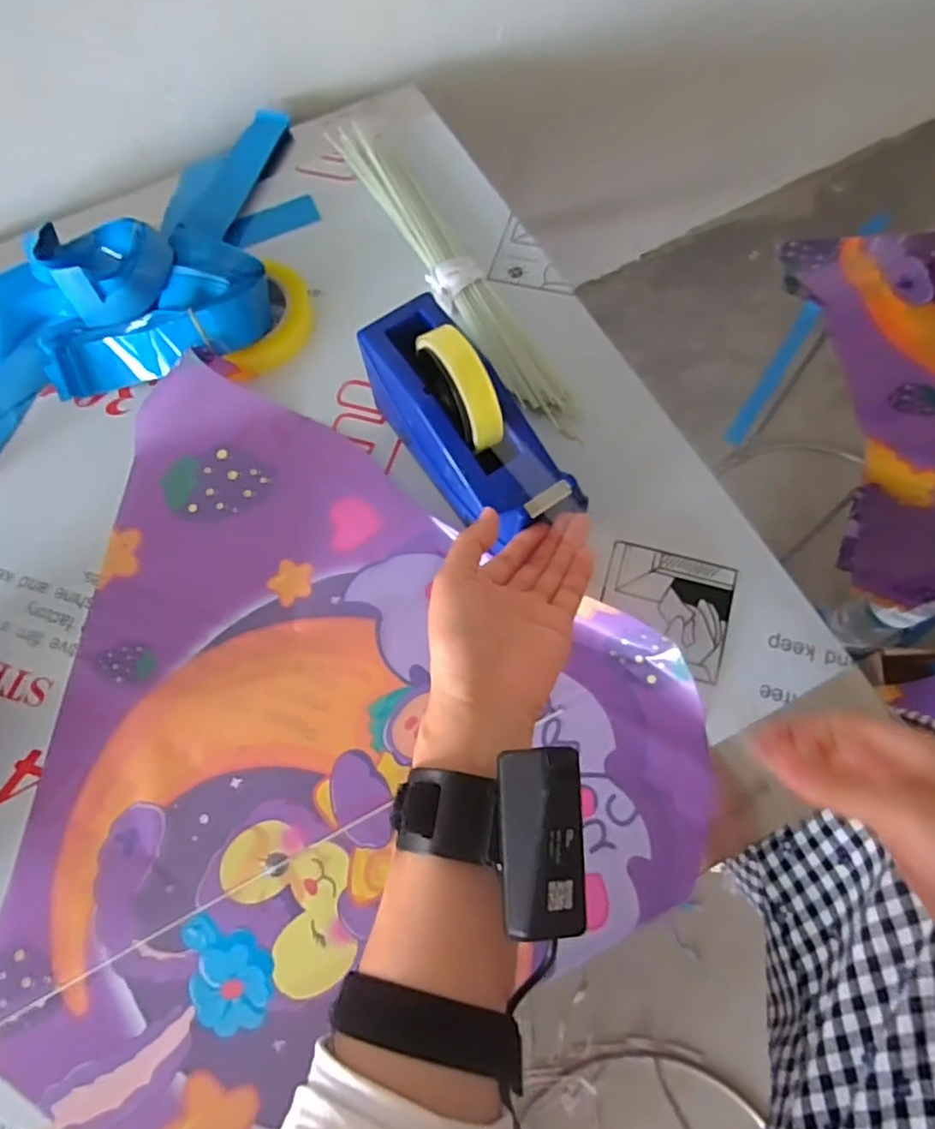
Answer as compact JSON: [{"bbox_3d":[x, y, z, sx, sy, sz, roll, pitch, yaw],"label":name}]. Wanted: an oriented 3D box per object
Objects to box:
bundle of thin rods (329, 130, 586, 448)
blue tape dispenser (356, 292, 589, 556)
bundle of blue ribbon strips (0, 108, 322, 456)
[{"bbox_3d":[-0.019,-0.276,0.598,0.044,0.018,0.410,-27,70,-8],"label":"bundle of thin rods"},{"bbox_3d":[-0.001,-0.096,0.467,0.066,0.124,0.196,-31,71,-9],"label":"blue tape dispenser"},{"bbox_3d":[-0.351,-0.245,0.587,0.511,0.044,0.268,-31,71,-9],"label":"bundle of blue ribbon strips"}]

